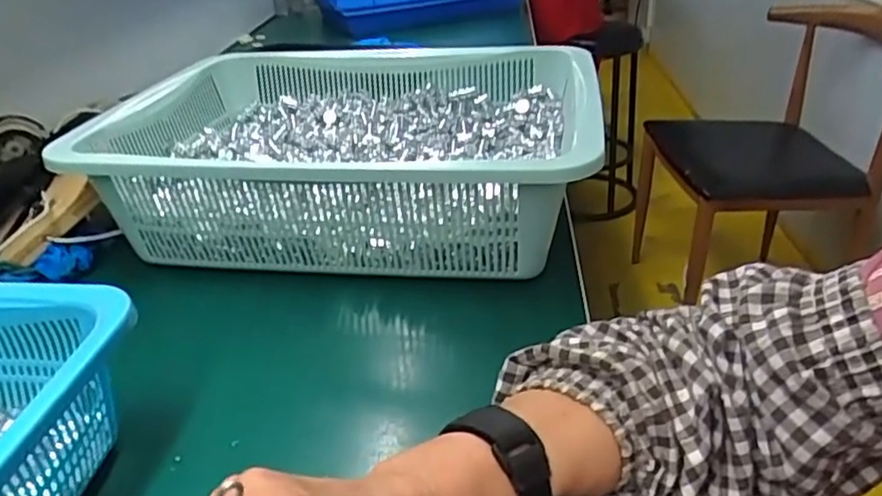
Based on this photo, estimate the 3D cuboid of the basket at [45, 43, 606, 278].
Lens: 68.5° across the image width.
[{"bbox_3d":[-0.084,-0.098,0.616,0.434,0.106,0.337,1,32,10],"label":"basket"}]

